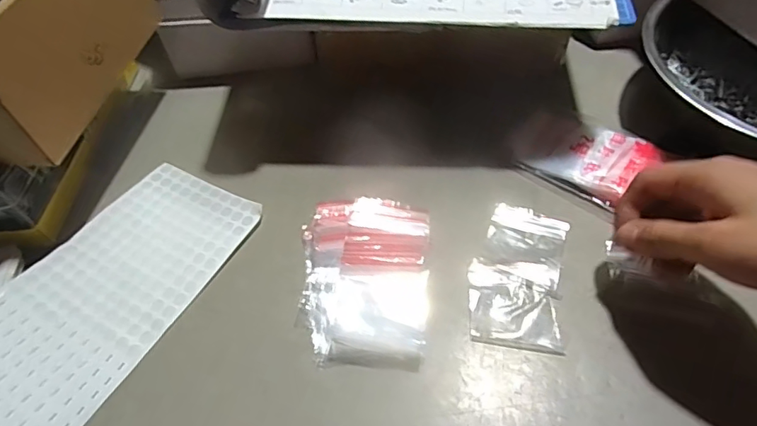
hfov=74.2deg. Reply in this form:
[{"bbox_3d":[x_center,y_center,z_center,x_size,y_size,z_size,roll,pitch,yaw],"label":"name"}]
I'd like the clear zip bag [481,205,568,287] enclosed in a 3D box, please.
[{"bbox_3d":[0.113,0.022,0.385,0.057,0.004,0.065,15,55,17],"label":"clear zip bag"}]

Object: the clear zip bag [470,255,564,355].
[{"bbox_3d":[0.096,0.065,0.358,0.061,0.004,0.068,2,53,7],"label":"clear zip bag"}]

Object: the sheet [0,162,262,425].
[{"bbox_3d":[-0.212,0.061,0.374,0.123,0.025,0.249,23,58,22],"label":"sheet"}]

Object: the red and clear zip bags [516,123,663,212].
[{"bbox_3d":[0.180,-0.047,0.424,0.085,0.017,0.073,36,63,28],"label":"red and clear zip bags"}]

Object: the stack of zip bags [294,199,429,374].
[{"bbox_3d":[-0.011,0.046,0.367,0.094,0.029,0.120,0,52,6],"label":"stack of zip bags"}]

